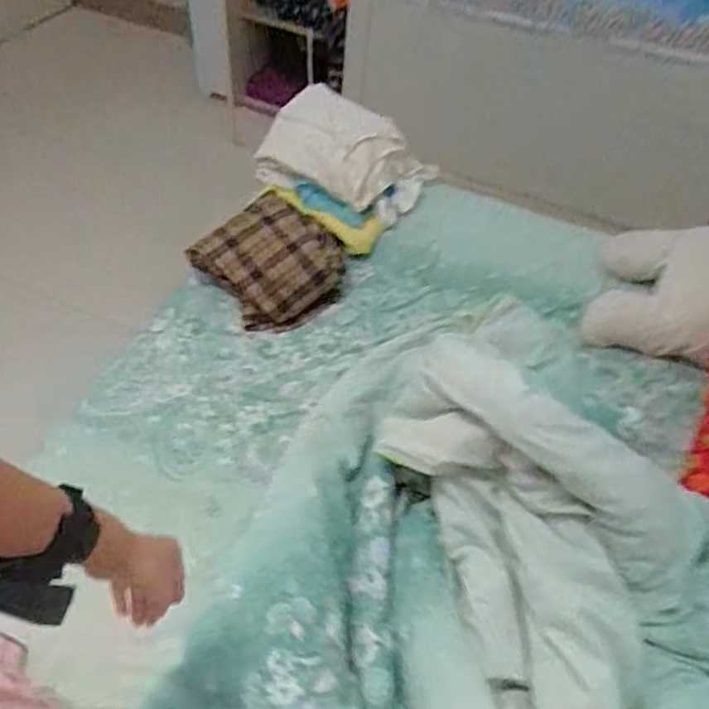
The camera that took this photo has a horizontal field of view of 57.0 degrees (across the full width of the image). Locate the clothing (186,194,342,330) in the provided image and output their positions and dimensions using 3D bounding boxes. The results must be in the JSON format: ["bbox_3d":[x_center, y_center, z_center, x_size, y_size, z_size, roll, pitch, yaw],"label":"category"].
[{"bbox_3d":[-0.150,-0.185,1.256,0.267,0.118,0.239,-33,59,-27],"label":"clothing"}]

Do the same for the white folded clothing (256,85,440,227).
[{"bbox_3d":[-0.028,-0.423,1.431,0.343,0.177,0.256,23,53,13],"label":"white folded clothing"}]

